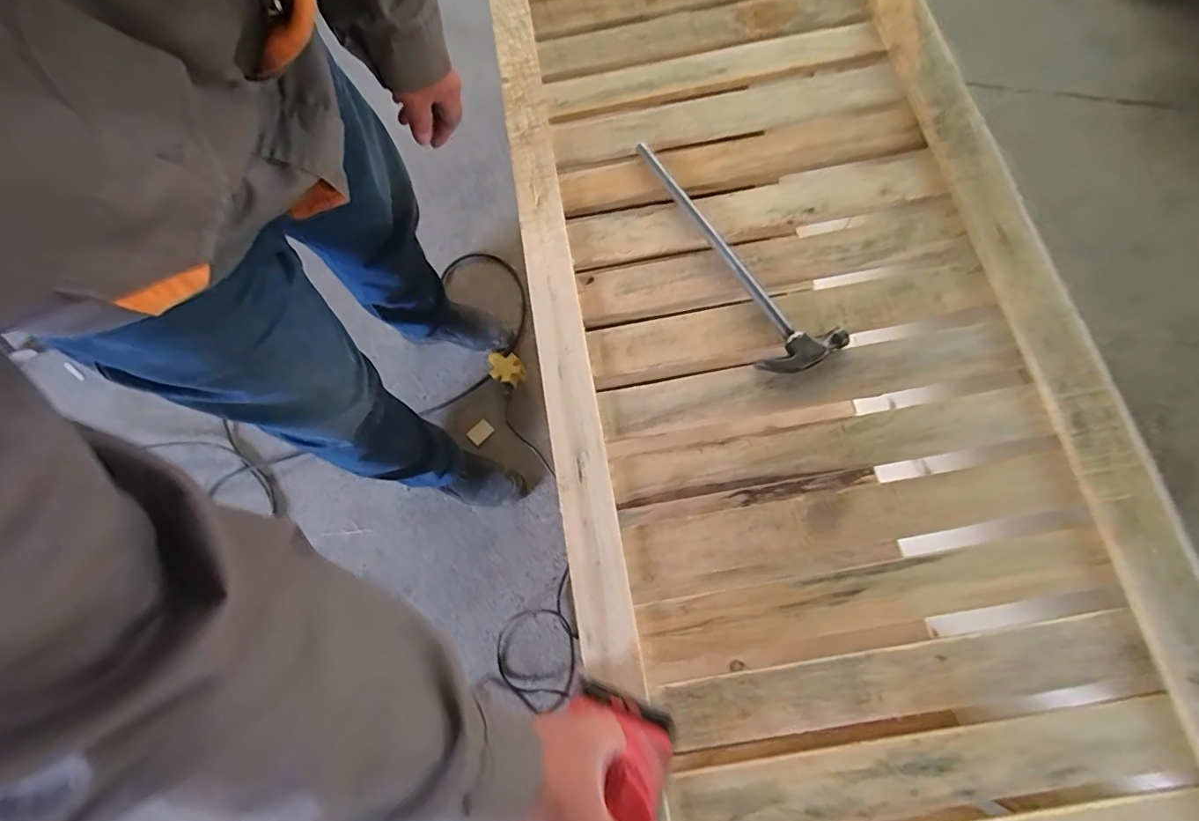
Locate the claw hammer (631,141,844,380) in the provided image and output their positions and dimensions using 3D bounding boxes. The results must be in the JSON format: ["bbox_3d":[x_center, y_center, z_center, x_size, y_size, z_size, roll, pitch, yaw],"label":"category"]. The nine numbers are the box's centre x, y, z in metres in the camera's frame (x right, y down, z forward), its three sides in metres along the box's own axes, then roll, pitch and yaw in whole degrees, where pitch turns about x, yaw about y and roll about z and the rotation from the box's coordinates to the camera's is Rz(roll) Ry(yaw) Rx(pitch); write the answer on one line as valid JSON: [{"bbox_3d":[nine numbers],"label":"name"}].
[{"bbox_3d":[0.156,-0.208,0.652,0.098,0.021,0.375,-30,74,-7],"label":"claw hammer"}]

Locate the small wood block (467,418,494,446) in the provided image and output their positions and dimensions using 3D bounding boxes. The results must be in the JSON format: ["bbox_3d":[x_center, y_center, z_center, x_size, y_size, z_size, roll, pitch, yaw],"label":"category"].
[{"bbox_3d":[-0.275,0.050,1.174,0.043,0.005,0.054,42,78,13],"label":"small wood block"}]

